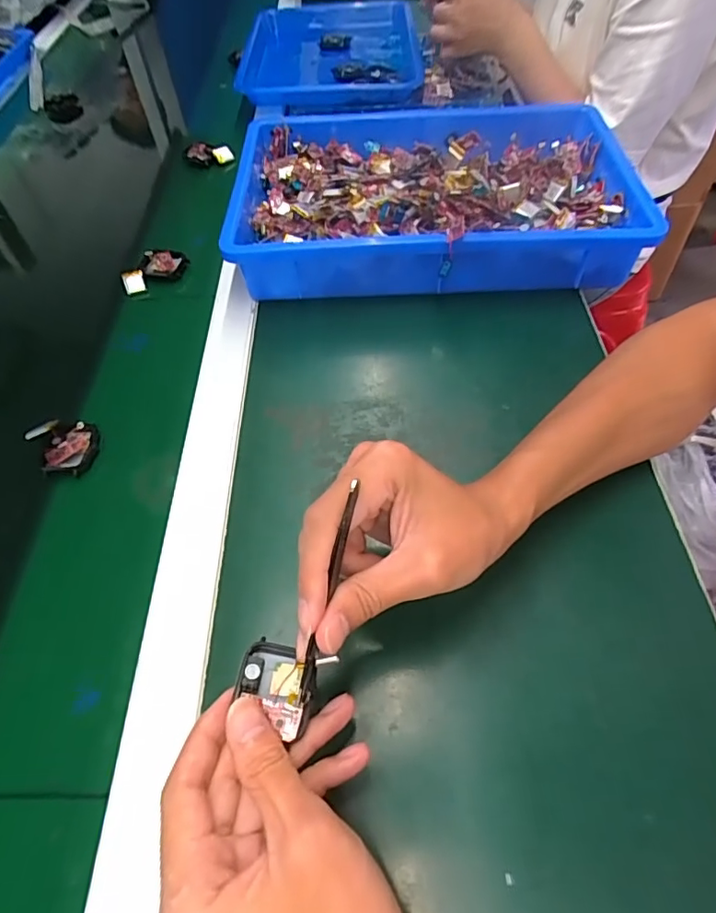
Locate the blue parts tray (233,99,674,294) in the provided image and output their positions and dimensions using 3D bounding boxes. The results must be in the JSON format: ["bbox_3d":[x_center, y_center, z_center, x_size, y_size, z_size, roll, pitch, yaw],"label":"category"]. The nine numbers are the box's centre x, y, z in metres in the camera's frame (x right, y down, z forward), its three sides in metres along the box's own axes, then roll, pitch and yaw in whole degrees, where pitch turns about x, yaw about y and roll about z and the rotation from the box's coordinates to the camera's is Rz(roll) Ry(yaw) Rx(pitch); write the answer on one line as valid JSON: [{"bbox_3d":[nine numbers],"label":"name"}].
[{"bbox_3d":[0.069,-0.255,0.524,0.368,0.073,0.247,-4,55,2],"label":"blue parts tray"}]

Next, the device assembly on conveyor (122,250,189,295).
[{"bbox_3d":[-0.206,-0.190,0.531,0.068,0.015,0.040,-30,58,-16],"label":"device assembly on conveyor"}]

